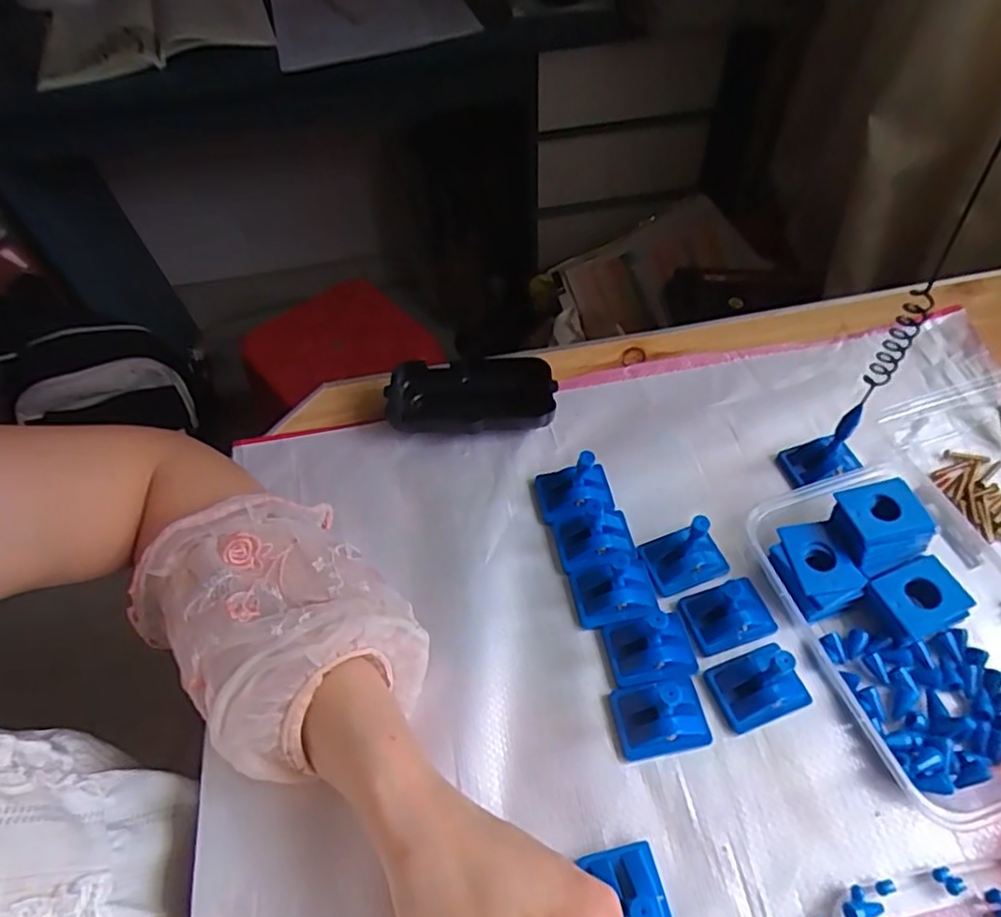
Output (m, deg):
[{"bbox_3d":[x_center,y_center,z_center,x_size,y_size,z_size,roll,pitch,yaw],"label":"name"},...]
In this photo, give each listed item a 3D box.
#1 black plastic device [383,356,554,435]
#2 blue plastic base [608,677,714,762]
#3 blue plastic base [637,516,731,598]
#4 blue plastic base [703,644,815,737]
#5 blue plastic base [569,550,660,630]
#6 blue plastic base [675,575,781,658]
[{"bbox_3d":[-0.020,-0.043,0.440,0.110,0.028,0.052,0,54,3],"label":"black plastic device"},{"bbox_3d":[0.081,0.128,0.325,0.046,0.018,0.033,-10,54,-4],"label":"blue plastic base"},{"bbox_3d":[0.105,0.048,0.364,0.043,0.040,0.034,-15,55,-8],"label":"blue plastic base"},{"bbox_3d":[0.132,0.109,0.322,0.042,0.041,0.033,-17,55,-9],"label":"blue plastic base"},{"bbox_3d":[0.063,0.072,0.364,0.044,0.023,0.039,-10,54,-4],"label":"blue plastic base"},{"bbox_3d":[0.124,0.083,0.353,0.046,0.016,0.034,-16,55,-9],"label":"blue plastic base"}]

